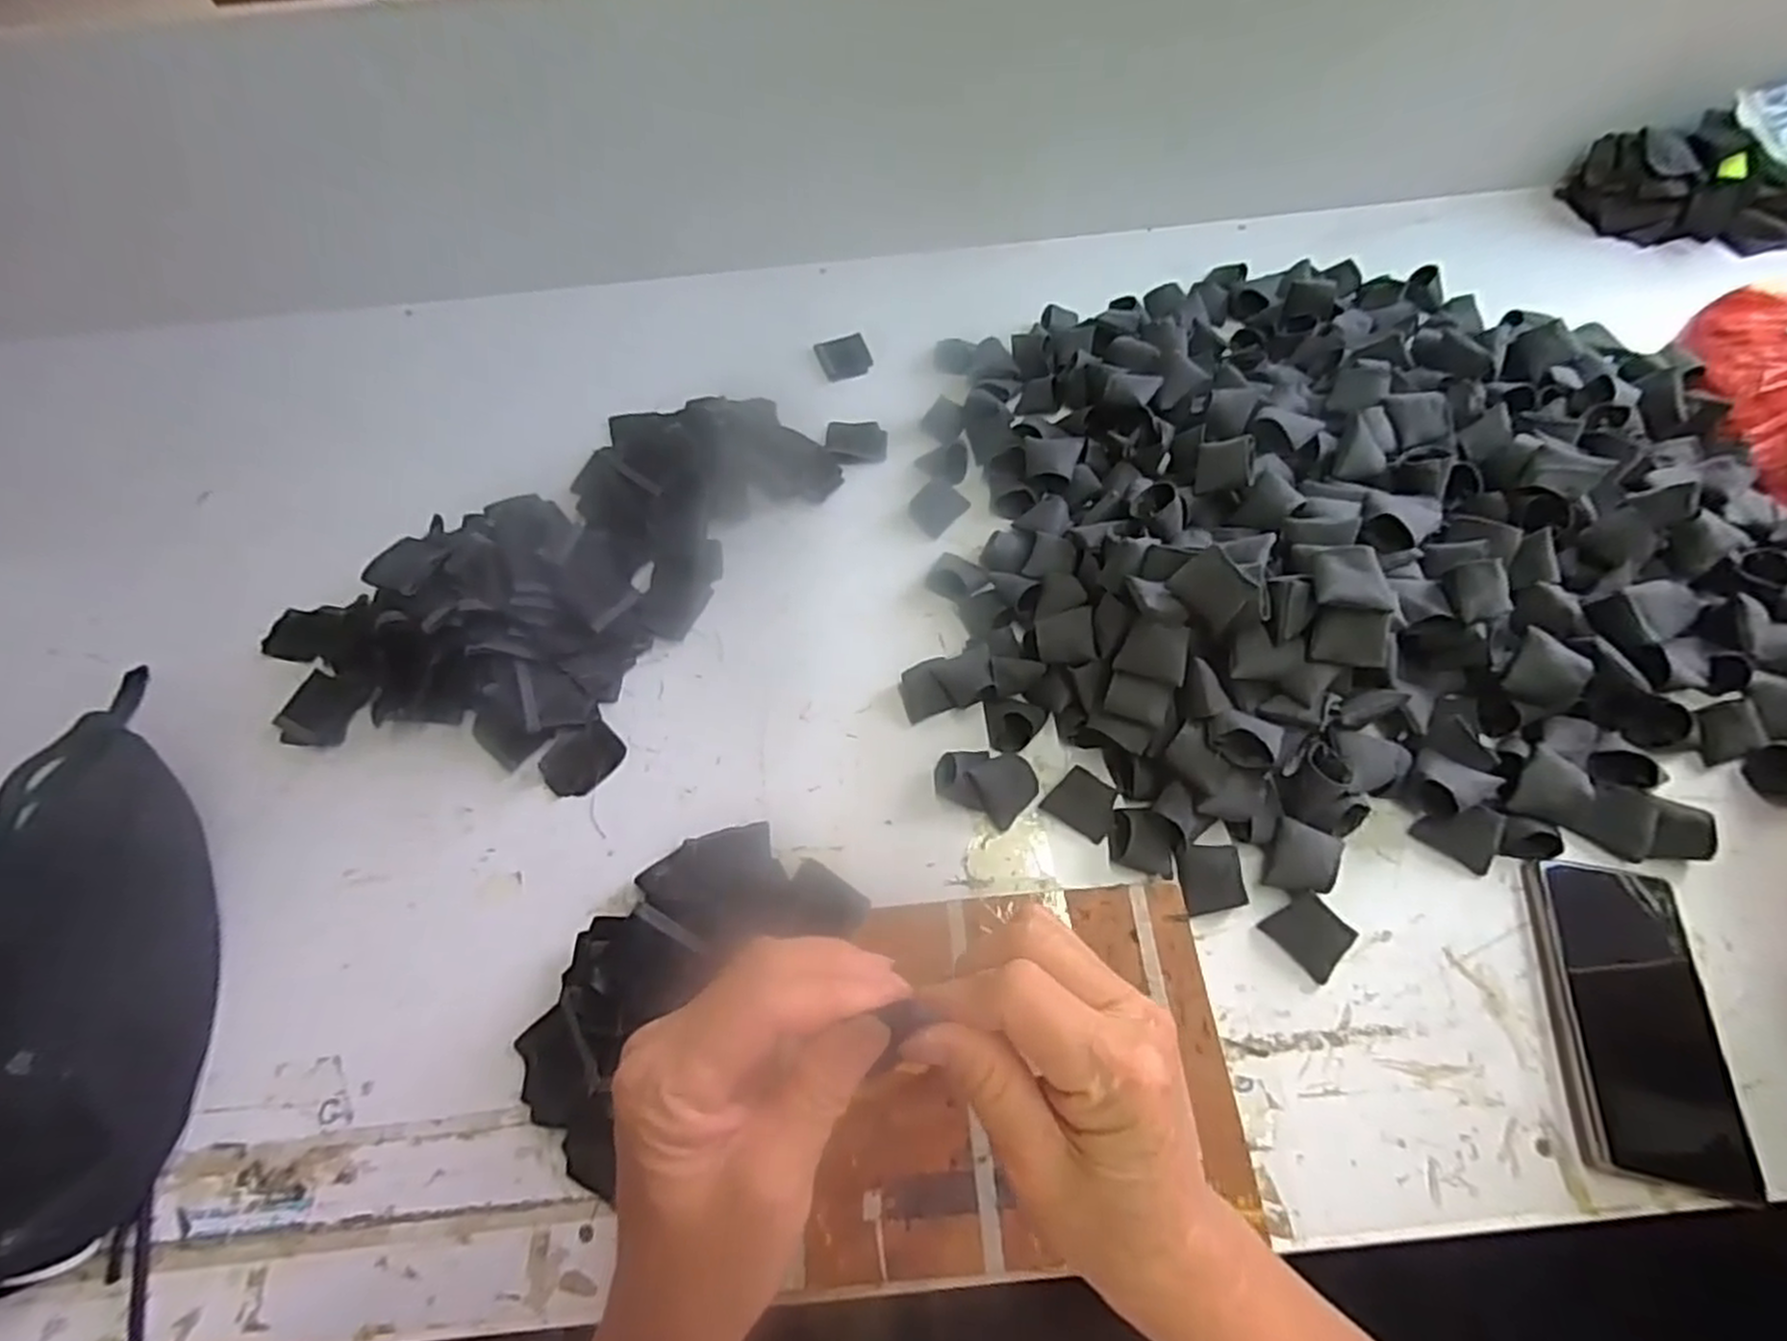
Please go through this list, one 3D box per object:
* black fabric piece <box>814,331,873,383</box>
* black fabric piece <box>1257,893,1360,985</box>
[{"bbox_3d":[-0.046,-0.297,0.727,0.047,0.004,0.052,-18,66,-7],"label":"black fabric piece"},{"bbox_3d":[0.241,0.152,0.442,0.034,0.018,0.042,-38,64,-17],"label":"black fabric piece"}]

